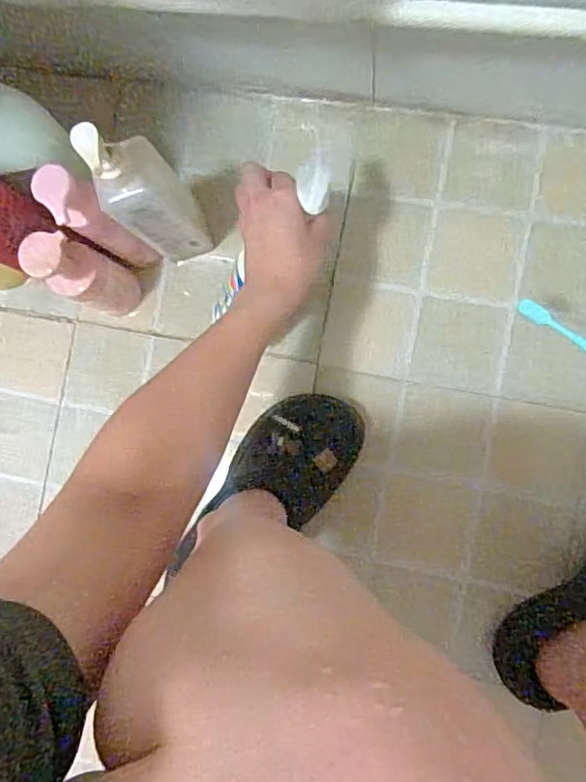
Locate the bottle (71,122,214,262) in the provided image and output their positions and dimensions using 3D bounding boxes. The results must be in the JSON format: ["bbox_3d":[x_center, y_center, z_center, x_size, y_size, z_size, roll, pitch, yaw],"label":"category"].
[{"bbox_3d":[-0.130,-0.186,0.557,0.087,0.247,0.060,-39,83,4],"label":"bottle"}]

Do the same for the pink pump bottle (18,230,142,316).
[{"bbox_3d":[-0.213,-0.121,0.600,0.048,0.170,0.059,23,90,8],"label":"pink pump bottle"}]

